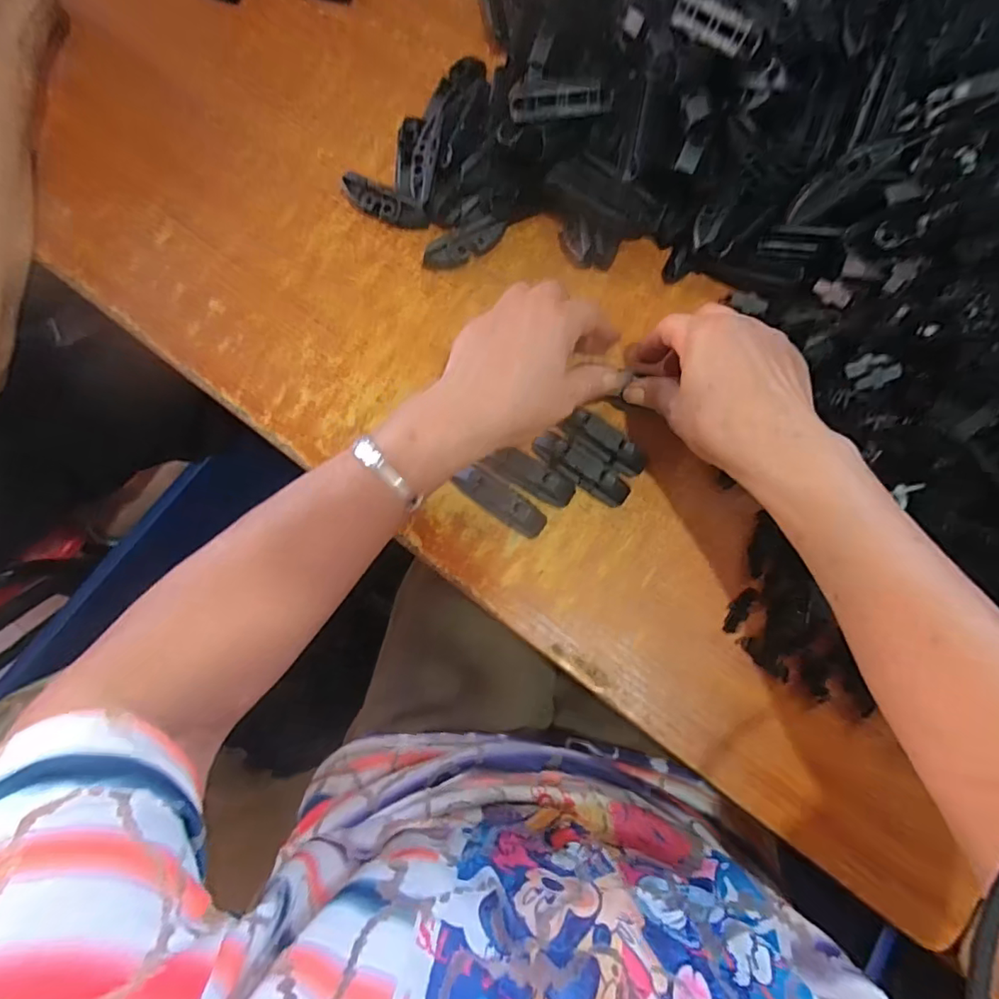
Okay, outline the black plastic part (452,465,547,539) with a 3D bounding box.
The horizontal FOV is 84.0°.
[{"bbox_3d":[0.002,0.001,0.377,0.066,0.019,0.023,33,82,6],"label":"black plastic part"}]

